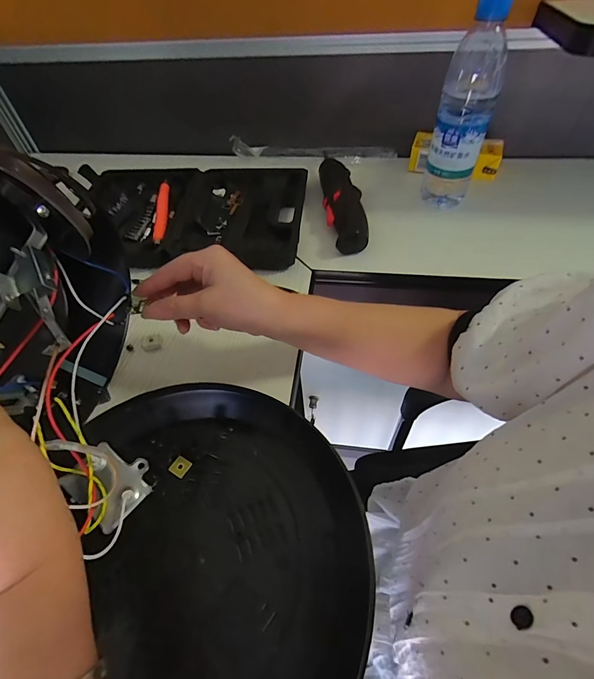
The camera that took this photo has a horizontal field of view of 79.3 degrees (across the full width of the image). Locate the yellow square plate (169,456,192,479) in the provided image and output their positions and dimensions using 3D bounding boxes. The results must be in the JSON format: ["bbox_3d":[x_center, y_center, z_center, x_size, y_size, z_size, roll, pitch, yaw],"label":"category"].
[{"bbox_3d":[-0.098,0.106,0.299,0.015,0.004,0.014,23,57,20],"label":"yellow square plate"}]

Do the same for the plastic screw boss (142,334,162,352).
[{"bbox_3d":[-0.157,0.003,0.389,0.019,0.008,0.018,-11,52,-4],"label":"plastic screw boss"}]

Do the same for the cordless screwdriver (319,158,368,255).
[{"bbox_3d":[0.064,-0.190,0.502,0.054,0.036,0.177,-3,52,2],"label":"cordless screwdriver"}]

